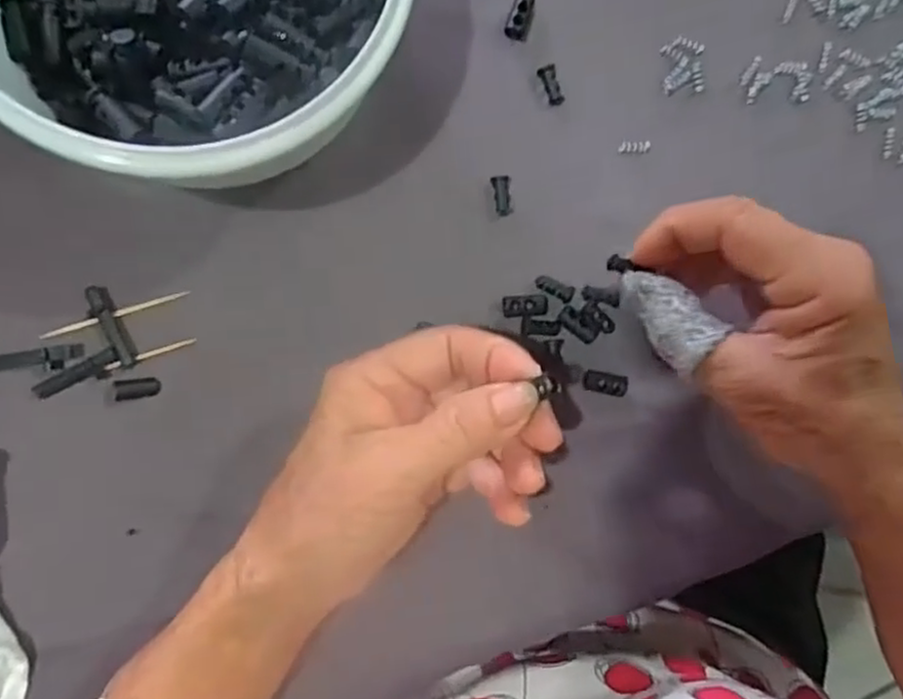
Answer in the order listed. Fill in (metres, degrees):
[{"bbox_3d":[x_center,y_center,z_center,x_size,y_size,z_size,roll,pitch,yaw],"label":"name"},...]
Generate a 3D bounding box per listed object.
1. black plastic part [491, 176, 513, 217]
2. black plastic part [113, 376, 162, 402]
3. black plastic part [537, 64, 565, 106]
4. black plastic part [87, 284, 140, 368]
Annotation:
[{"bbox_3d":[0.023,-0.068,0.316,0.008,0.005,0.018,-10,91,-7],"label":"black plastic part"},{"bbox_3d":[-0.131,0.016,0.297,0.018,0.005,0.009,-8,91,-8],"label":"black plastic part"},{"bbox_3d":[0.045,-0.119,0.320,0.008,0.004,0.018,-23,93,-7],"label":"black plastic part"},{"bbox_3d":[-0.140,-0.010,0.294,0.009,0.004,0.035,-25,93,-7],"label":"black plastic part"}]

